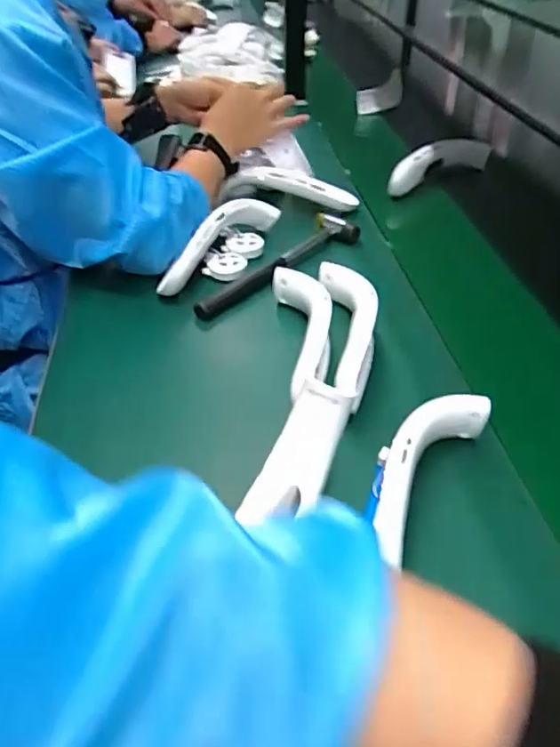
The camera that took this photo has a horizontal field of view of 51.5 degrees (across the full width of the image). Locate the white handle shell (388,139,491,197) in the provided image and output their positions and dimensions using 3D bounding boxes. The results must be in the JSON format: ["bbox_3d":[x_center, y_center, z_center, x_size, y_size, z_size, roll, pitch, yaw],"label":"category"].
[{"bbox_3d":[0.237,-0.316,0.886,0.167,0.062,0.042,-17,44,-18],"label":"white handle shell"}]

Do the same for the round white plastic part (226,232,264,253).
[{"bbox_3d":[-0.043,-0.161,0.715,0.047,0.008,0.047,0,41,0],"label":"round white plastic part"}]

